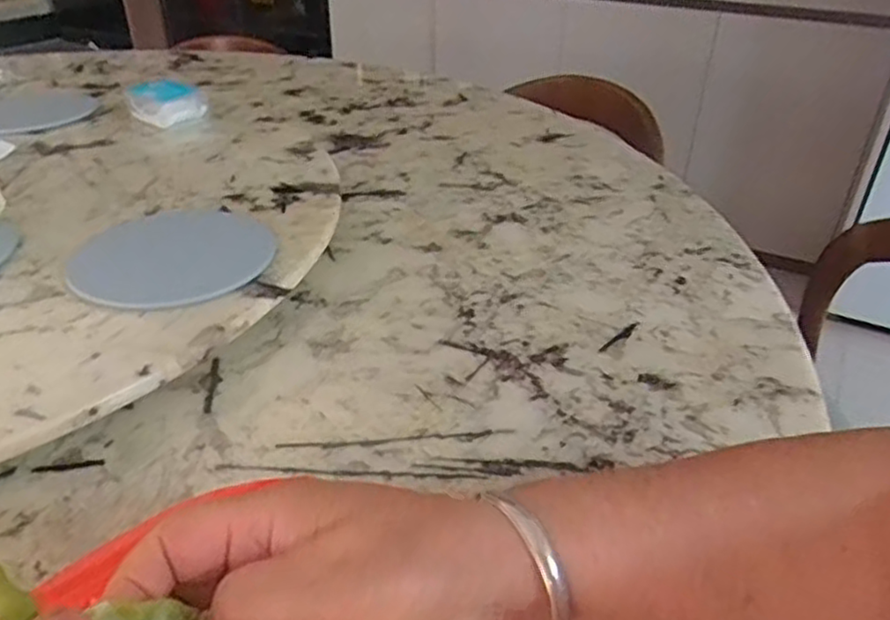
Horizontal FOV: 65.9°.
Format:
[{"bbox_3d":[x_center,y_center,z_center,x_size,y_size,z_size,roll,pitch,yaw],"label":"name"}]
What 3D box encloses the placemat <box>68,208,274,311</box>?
[{"bbox_3d":[-0.220,-0.044,0.555,0.161,0.008,0.145,21,40,28],"label":"placemat"}]

